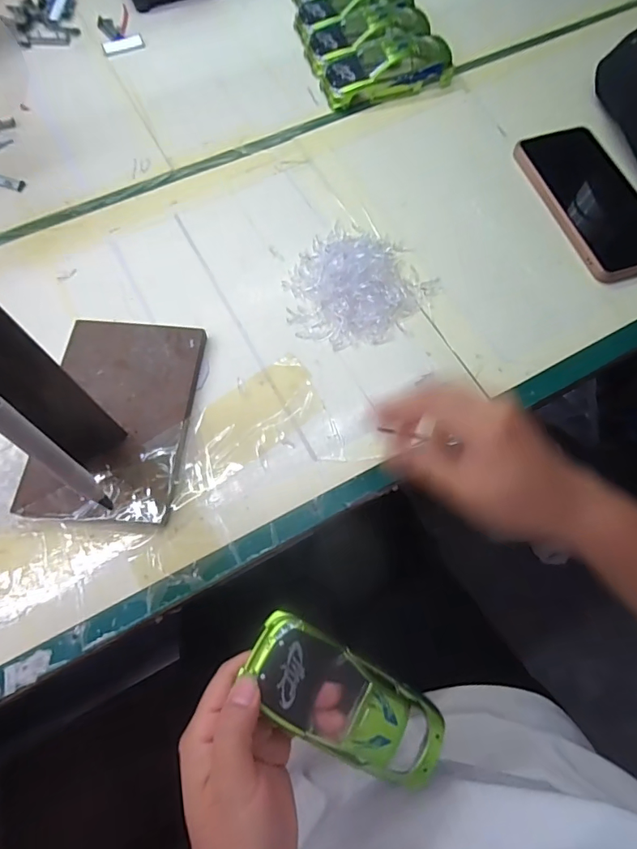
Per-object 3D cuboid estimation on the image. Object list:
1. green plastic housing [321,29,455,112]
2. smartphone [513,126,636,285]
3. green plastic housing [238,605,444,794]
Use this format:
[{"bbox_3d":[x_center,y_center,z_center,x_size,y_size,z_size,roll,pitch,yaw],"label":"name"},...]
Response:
[{"bbox_3d":[0.067,-0.360,0.458,0.126,0.038,0.060,-15,69,-6],"label":"green plastic housing"},{"bbox_3d":[0.241,-0.199,0.405,0.078,0.016,0.165,-18,70,-7],"label":"smartphone"},{"bbox_3d":[0.019,0.162,0.260,0.129,0.024,0.049,36,71,-5],"label":"green plastic housing"}]

